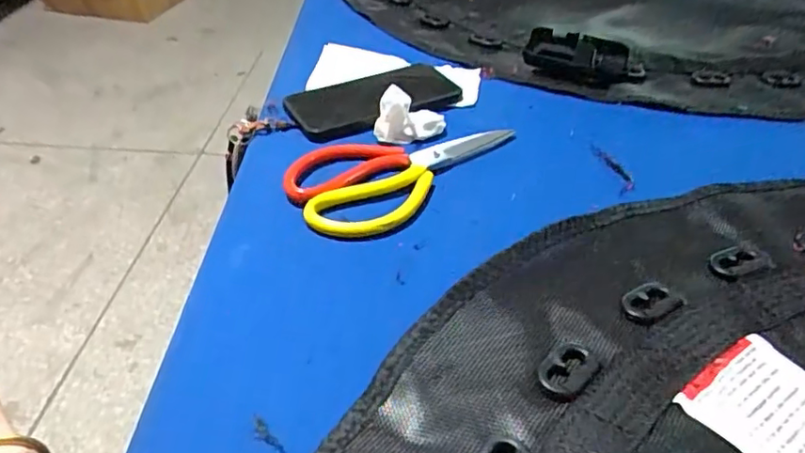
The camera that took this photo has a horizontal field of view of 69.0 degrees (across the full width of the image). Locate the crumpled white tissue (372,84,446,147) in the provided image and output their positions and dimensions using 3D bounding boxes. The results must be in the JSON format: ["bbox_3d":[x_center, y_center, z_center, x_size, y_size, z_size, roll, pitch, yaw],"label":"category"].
[{"bbox_3d":[0.006,-0.101,0.516,0.059,0.038,0.032,5,40,3],"label":"crumpled white tissue"}]

